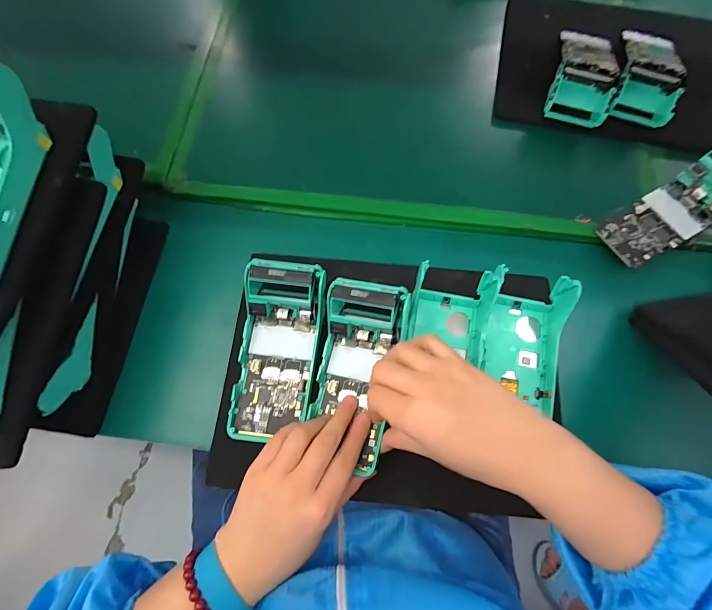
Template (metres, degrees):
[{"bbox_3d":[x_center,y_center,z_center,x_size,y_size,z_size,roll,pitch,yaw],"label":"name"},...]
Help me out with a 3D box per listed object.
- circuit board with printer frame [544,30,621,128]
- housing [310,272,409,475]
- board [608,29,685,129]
[{"bbox_3d":[0.296,-0.307,0.458,0.071,0.049,0.169,19,73,7],"label":"circuit board with printer frame"},{"bbox_3d":[-0.001,0.063,0.332,0.075,0.065,0.159,11,72,5],"label":"housing"},{"bbox_3d":[0.380,-0.307,0.460,0.072,0.052,0.172,22,74,8],"label":"board"}]

